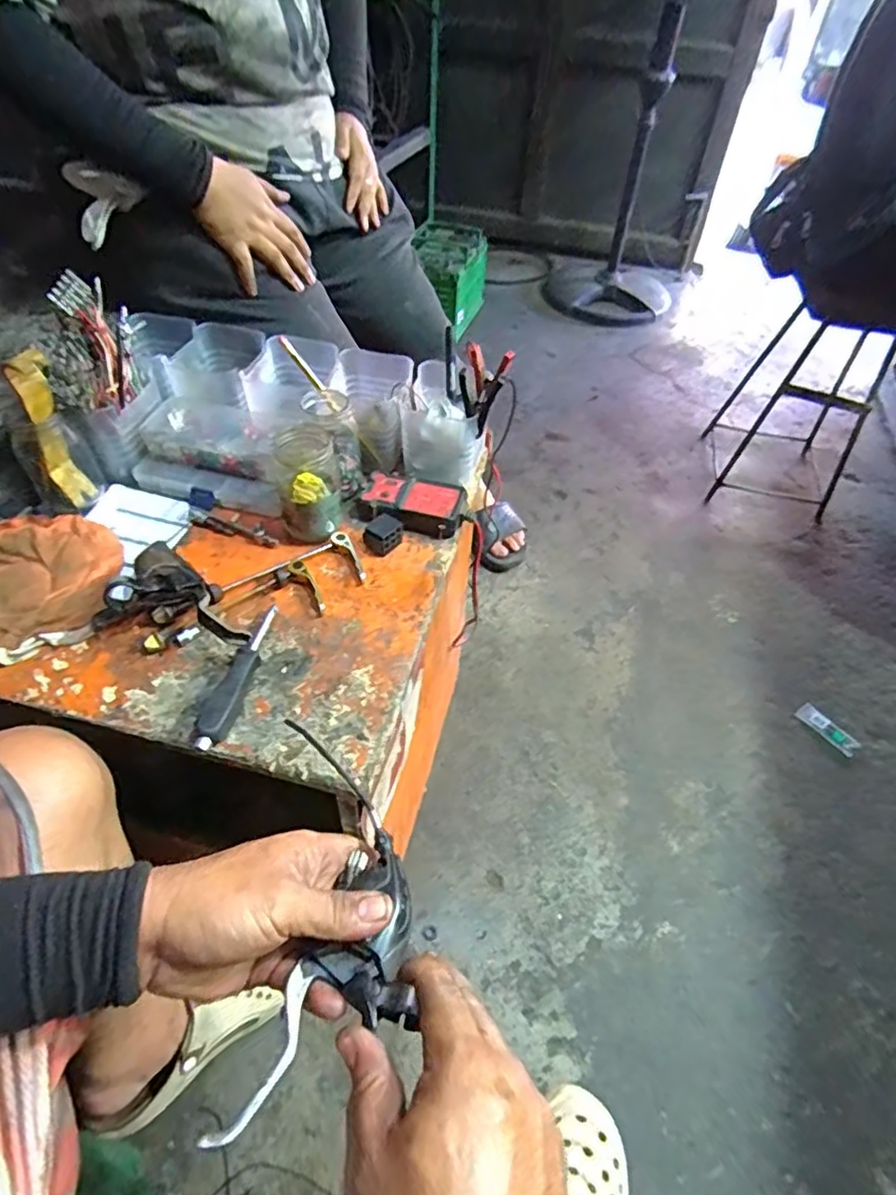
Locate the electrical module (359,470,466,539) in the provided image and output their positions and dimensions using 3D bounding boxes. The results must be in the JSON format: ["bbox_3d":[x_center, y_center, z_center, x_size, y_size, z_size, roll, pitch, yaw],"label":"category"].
[{"bbox_3d":[-0.039,-0.096,0.676,0.110,0.032,0.064,7,50,3],"label":"electrical module"}]

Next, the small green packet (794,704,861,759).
[{"bbox_3d":[0.657,0.227,1.089,0.041,0.011,0.103,-34,60,-27],"label":"small green packet"}]

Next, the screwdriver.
[{"bbox_3d":[-0.175,0.064,0.531,0.024,0.024,0.143,10,51,5],"label":"screwdriver"}]

